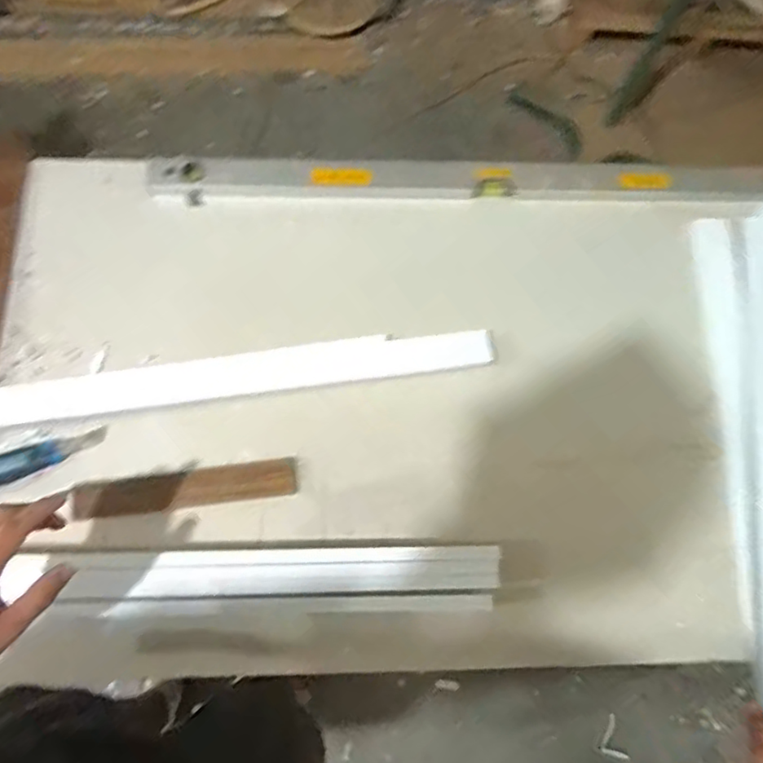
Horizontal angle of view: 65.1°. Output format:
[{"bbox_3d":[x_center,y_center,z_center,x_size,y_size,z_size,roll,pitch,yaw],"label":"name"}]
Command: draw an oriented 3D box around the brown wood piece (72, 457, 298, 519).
[{"bbox_3d":[-0.239,0.134,0.742,0.264,0.006,0.046,-6,77,-8],"label":"brown wood piece"}]

